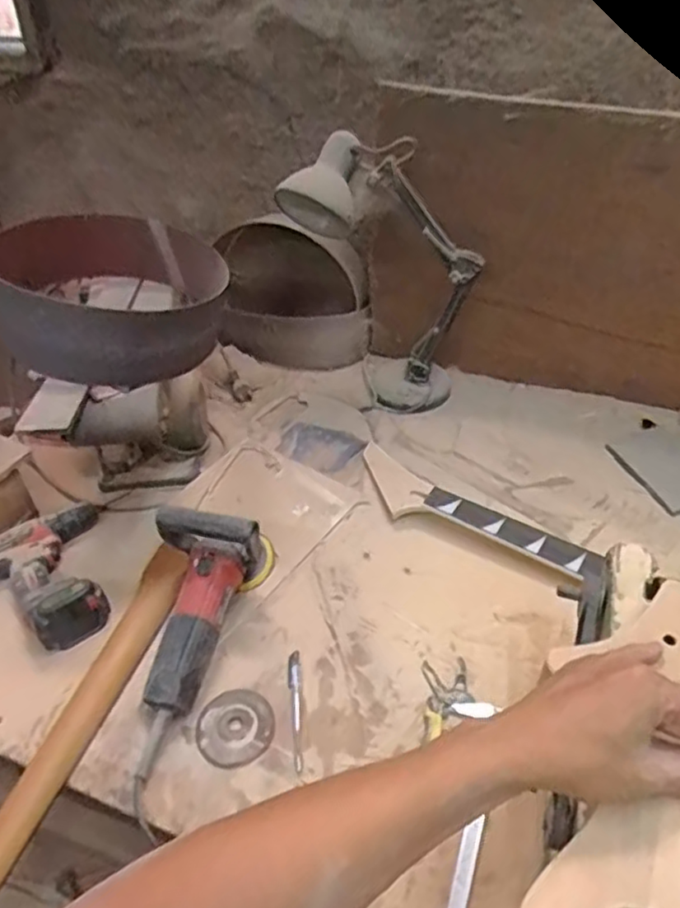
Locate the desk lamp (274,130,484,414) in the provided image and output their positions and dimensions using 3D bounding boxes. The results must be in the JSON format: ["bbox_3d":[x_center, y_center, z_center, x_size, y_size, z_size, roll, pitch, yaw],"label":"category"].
[{"bbox_3d":[0.066,-0.281,1.074,0.303,0.426,0.150,-2,43,0],"label":"desk lamp"}]

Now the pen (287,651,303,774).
[{"bbox_3d":[-0.054,0.303,0.773,0.016,0.013,0.140,-3,43,-2],"label":"pen"}]

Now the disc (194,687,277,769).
[{"bbox_3d":[-0.119,0.312,0.746,0.085,0.004,0.089,-1,43,1],"label":"disc"}]

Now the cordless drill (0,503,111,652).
[{"bbox_3d":[-0.382,0.152,0.883,0.181,0.072,0.205,-33,51,-29],"label":"cordless drill"}]

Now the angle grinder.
[{"bbox_3d":[-0.181,0.181,0.772,0.117,0.169,0.330,12,44,14],"label":"angle grinder"}]

